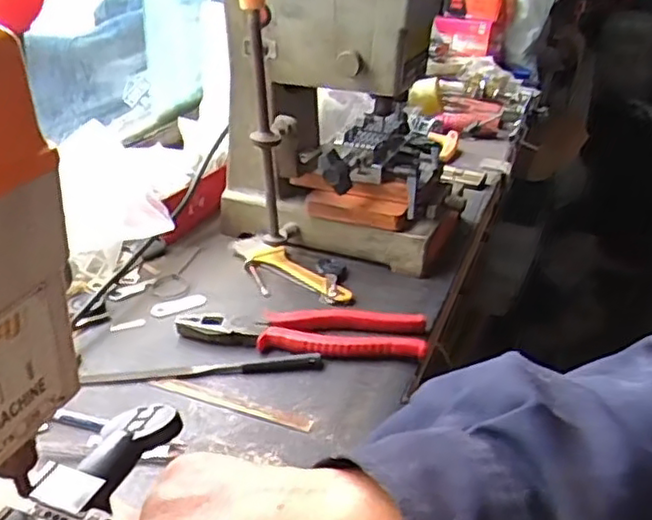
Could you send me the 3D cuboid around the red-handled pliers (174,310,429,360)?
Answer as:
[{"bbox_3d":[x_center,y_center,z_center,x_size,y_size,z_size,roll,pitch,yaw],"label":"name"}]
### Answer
[{"bbox_3d":[-0.020,0.055,0.530,0.189,0.020,0.041,5,31,7],"label":"red-handled pliers"}]

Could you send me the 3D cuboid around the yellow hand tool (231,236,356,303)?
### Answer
[{"bbox_3d":[-0.044,0.005,0.614,0.053,0.018,0.146,-20,36,-32],"label":"yellow hand tool"}]

